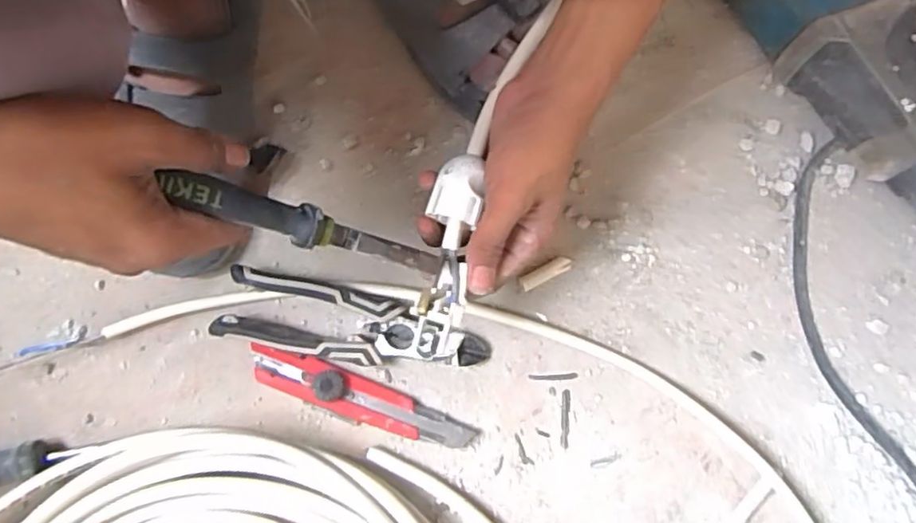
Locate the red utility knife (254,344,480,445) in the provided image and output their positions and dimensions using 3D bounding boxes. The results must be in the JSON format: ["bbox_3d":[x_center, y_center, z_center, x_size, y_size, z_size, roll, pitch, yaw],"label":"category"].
[{"bbox_3d":[-0.070,0.097,0.448,0.166,0.021,0.031,20,78,3],"label":"red utility knife"}]

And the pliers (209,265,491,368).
[{"bbox_3d":[-0.073,0.048,0.457,0.187,0.029,0.049,11,78,1],"label":"pliers"}]

